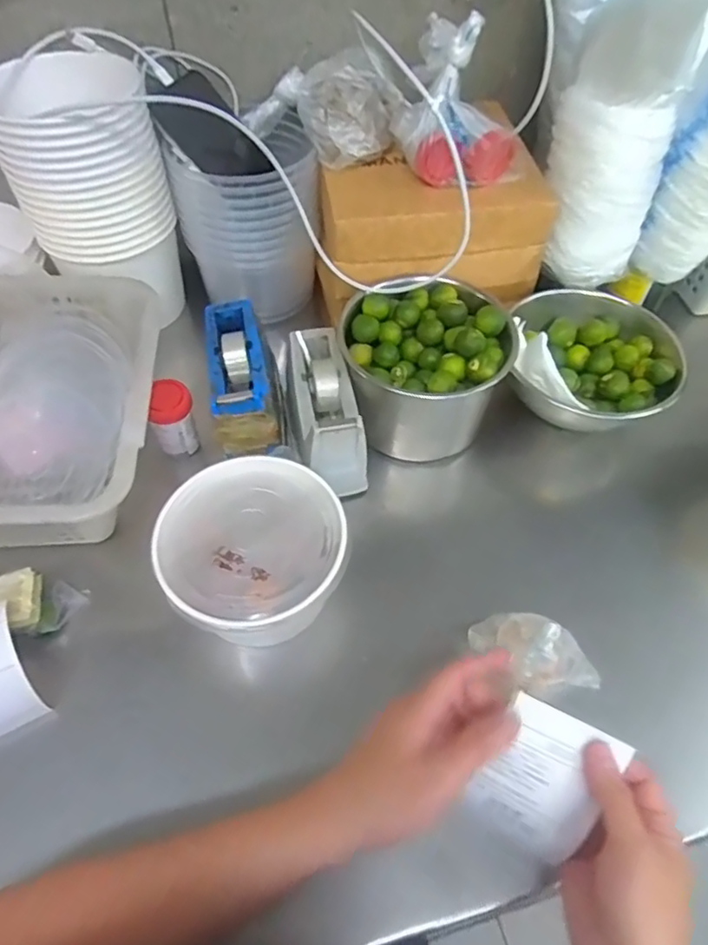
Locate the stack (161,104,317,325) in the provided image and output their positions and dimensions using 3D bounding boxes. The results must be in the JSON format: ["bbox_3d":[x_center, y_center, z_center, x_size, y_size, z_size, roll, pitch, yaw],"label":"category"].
[{"bbox_3d":[-0.105,-0.272,0.623,0.138,0.179,0.133,4,55,2],"label":"stack"}]

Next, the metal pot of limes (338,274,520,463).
[{"bbox_3d":[0.063,-0.094,0.550,0.146,0.118,0.128,20,57,13],"label":"metal pot of limes"}]

